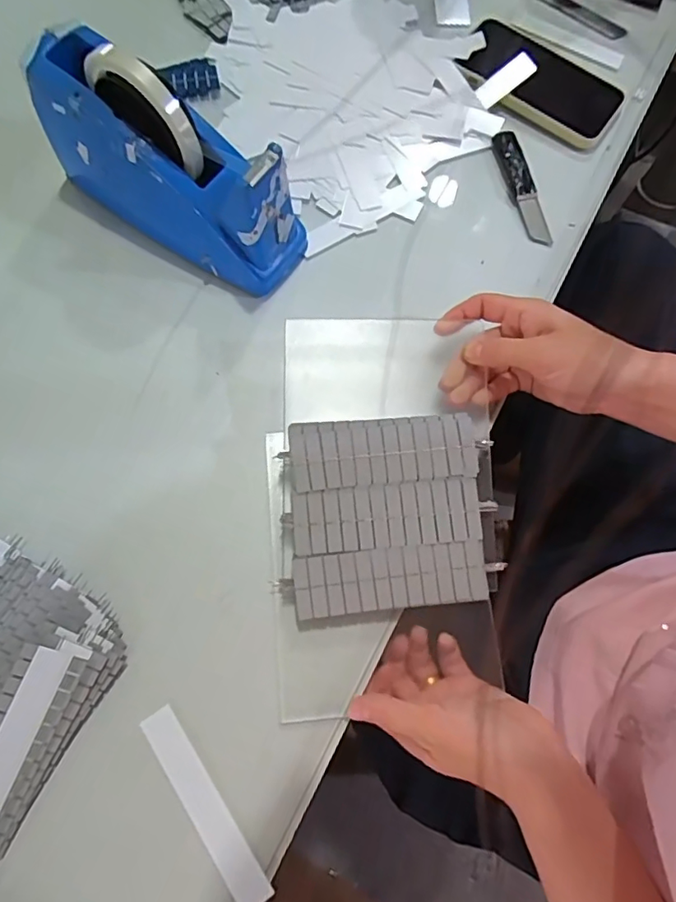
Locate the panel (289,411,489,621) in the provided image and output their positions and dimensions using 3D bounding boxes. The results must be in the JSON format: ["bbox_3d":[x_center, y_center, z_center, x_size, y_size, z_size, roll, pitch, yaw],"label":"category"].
[{"bbox_3d":[0.033,0.041,0.358,0.125,0.004,0.128,-3,81,-3],"label":"panel"}]

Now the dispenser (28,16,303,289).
[{"bbox_3d":[-0.127,-0.215,0.401,0.202,0.117,0.068,31,74,6],"label":"dispenser"}]

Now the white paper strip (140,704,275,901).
[{"bbox_3d":[-0.083,0.218,0.326,0.021,0.005,0.123,-35,75,-10],"label":"white paper strip"}]

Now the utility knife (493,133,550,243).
[{"bbox_3d":[0.166,-0.237,0.474,0.024,0.008,0.115,-14,74,-7],"label":"utility knife"}]

